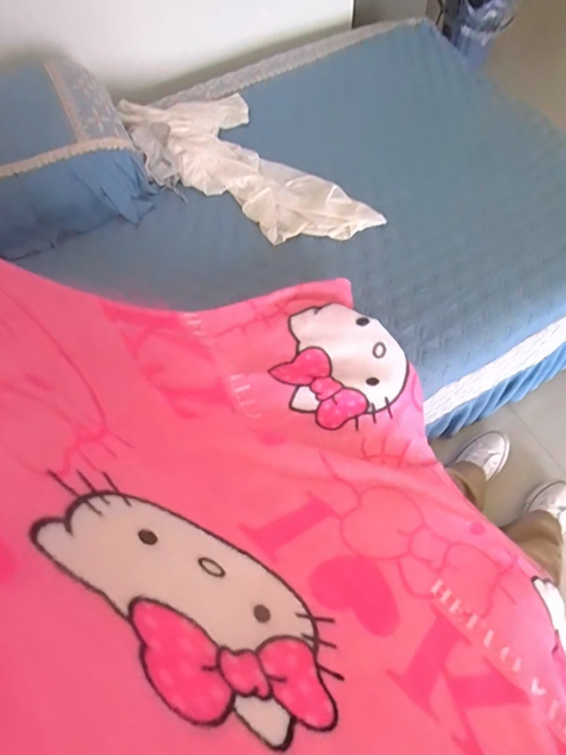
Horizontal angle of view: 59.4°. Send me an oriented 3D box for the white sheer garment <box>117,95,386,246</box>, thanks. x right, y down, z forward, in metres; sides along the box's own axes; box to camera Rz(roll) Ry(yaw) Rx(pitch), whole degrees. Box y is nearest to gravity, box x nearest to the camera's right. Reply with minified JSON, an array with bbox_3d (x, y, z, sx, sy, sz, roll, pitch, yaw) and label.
[{"bbox_3d":[-0.094,-0.433,1.018,0.297,0.078,0.559,-32,62,-16],"label":"white sheer garment"}]

